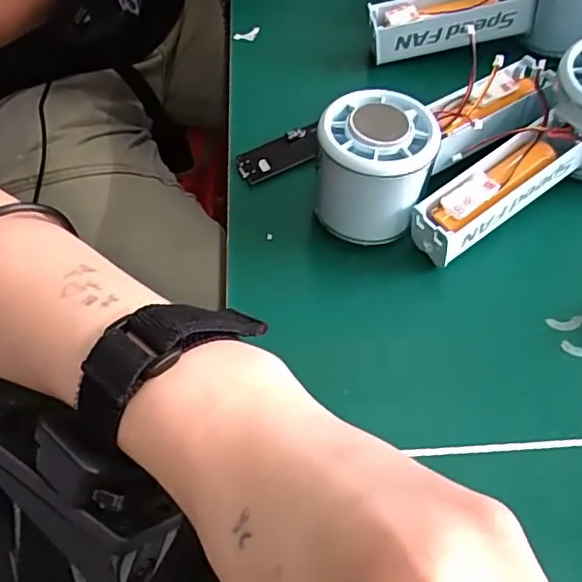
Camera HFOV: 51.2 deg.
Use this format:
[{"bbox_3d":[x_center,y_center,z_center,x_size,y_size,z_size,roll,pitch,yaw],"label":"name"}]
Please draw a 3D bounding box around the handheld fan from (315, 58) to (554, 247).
[{"bbox_3d":[0.082,-0.083,0.324,0.155,0.062,0.059,-27,61,-14],"label":"handheld fan"}]

